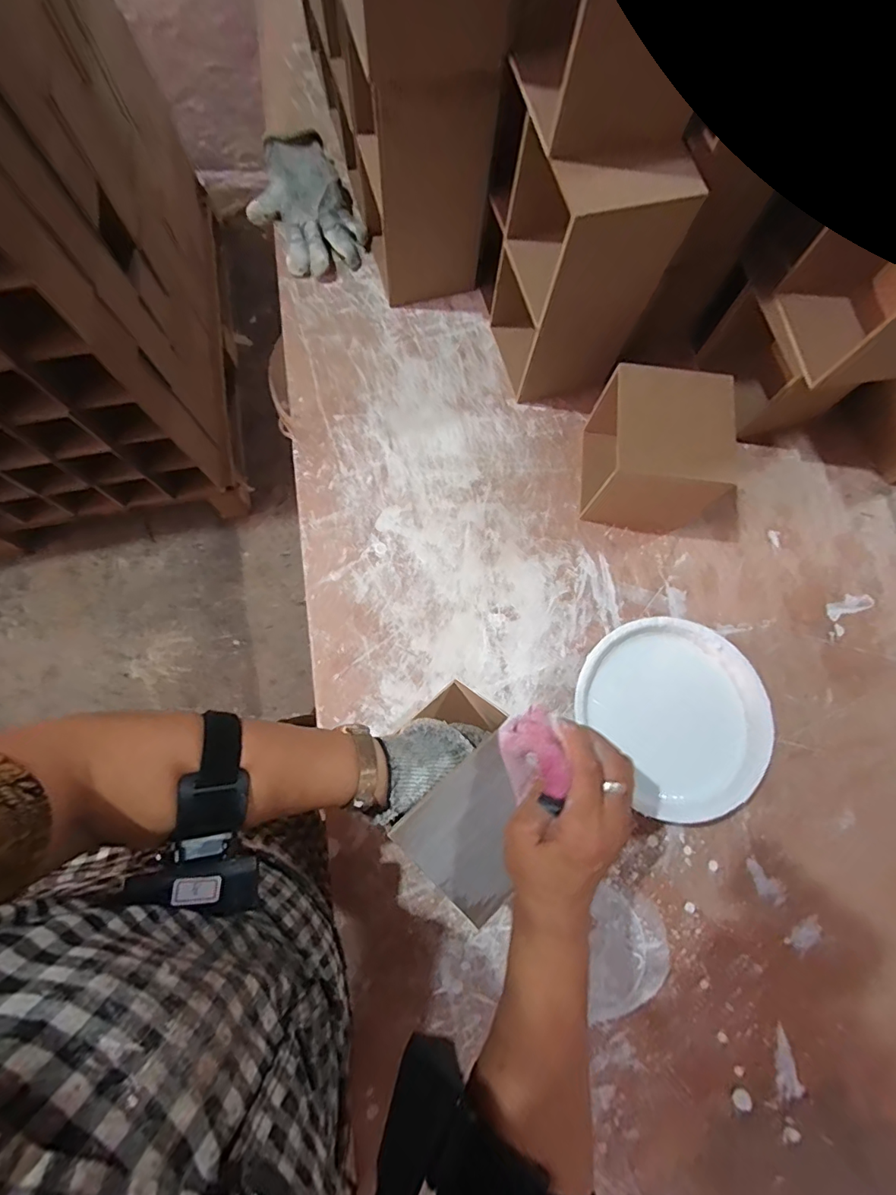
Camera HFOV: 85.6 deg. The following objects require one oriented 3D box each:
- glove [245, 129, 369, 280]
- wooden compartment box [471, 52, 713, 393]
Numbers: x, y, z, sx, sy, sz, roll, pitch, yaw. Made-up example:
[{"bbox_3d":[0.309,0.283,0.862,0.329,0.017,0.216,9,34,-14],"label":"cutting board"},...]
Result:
[{"bbox_3d":[-0.177,-0.480,0.591,0.120,0.050,0.174,-22,77,-7],"label":"glove"},{"bbox_3d":[0.115,-0.333,0.476,0.109,0.222,0.162,-16,77,-6],"label":"wooden compartment box"}]

